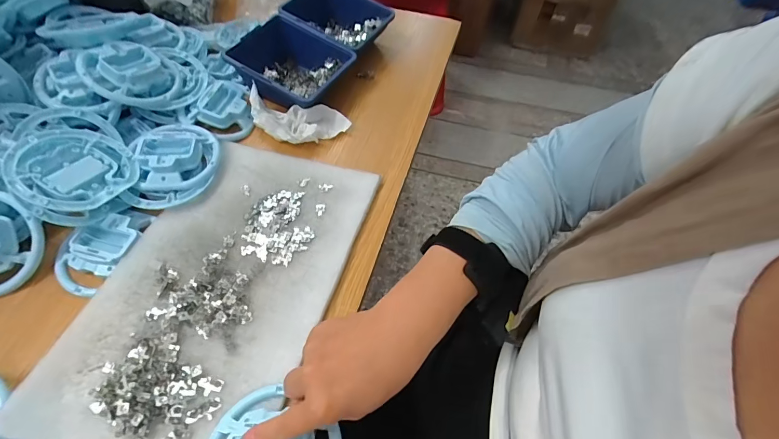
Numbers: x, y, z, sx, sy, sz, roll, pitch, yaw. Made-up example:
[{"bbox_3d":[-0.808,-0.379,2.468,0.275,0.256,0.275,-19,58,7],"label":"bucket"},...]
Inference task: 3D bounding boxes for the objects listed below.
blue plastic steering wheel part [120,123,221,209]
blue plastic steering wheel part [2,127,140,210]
[{"bbox_3d":[-0.248,-0.065,0.428,0.092,0.035,0.107,-8,58,-8],"label":"blue plastic steering wheel part"},{"bbox_3d":[-0.329,-0.051,0.388,0.102,0.020,0.102,42,42,-2],"label":"blue plastic steering wheel part"}]

